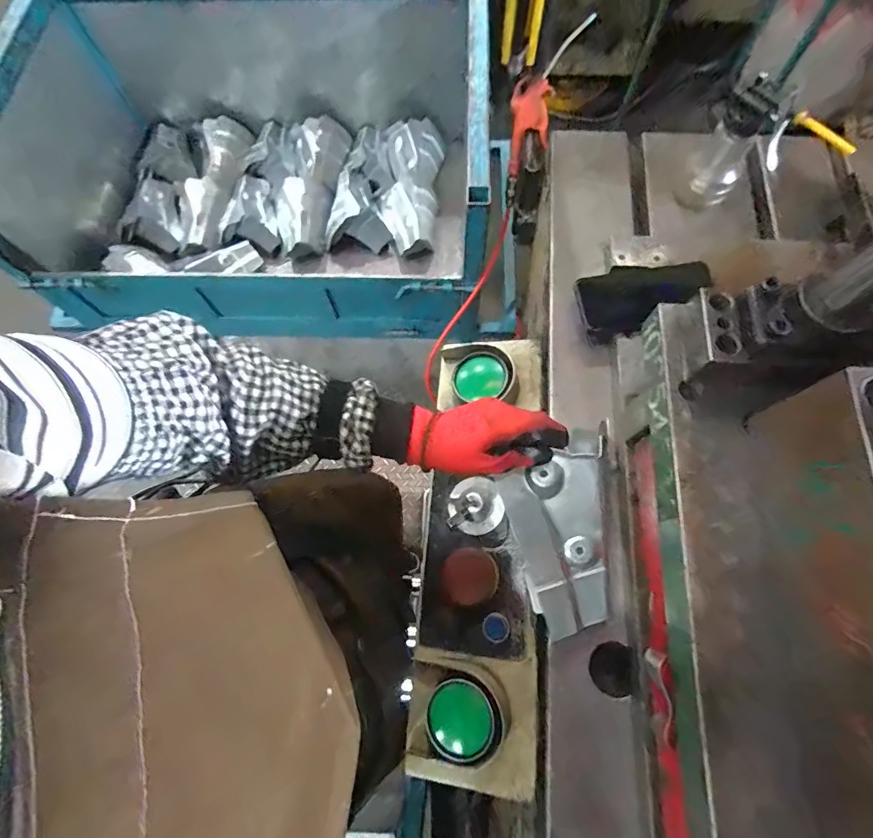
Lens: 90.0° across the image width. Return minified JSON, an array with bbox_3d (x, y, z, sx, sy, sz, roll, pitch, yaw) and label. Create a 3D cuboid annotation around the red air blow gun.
[{"bbox_3d":[0.162,-0.502,0.731,0.088,0.273,0.046,28,46,8],"label":"red air blow gun"}]

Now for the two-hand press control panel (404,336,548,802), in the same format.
[{"bbox_3d":[0.052,0.133,0.513,0.139,0.104,0.500,4,76,3],"label":"two-hand press control panel"}]

